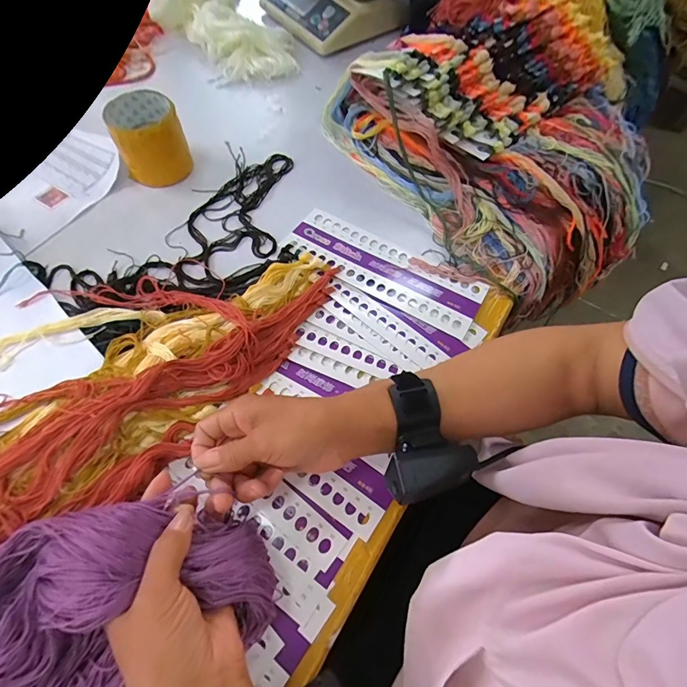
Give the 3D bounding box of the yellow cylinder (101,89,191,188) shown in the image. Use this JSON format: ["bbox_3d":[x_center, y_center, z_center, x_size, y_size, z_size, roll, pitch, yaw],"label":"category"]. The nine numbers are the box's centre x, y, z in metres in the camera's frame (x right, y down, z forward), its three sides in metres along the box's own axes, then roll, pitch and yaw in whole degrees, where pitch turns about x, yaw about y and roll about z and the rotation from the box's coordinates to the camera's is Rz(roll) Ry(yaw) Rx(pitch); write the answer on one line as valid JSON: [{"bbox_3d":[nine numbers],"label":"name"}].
[{"bbox_3d":[-0.250,-0.265,0.508,0.083,0.073,0.087,0,63,-1],"label":"yellow cylinder"}]

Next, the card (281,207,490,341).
[{"bbox_3d":[0.045,-0.091,0.459,0.239,0.006,0.082,29,62,15],"label":"card"}]

